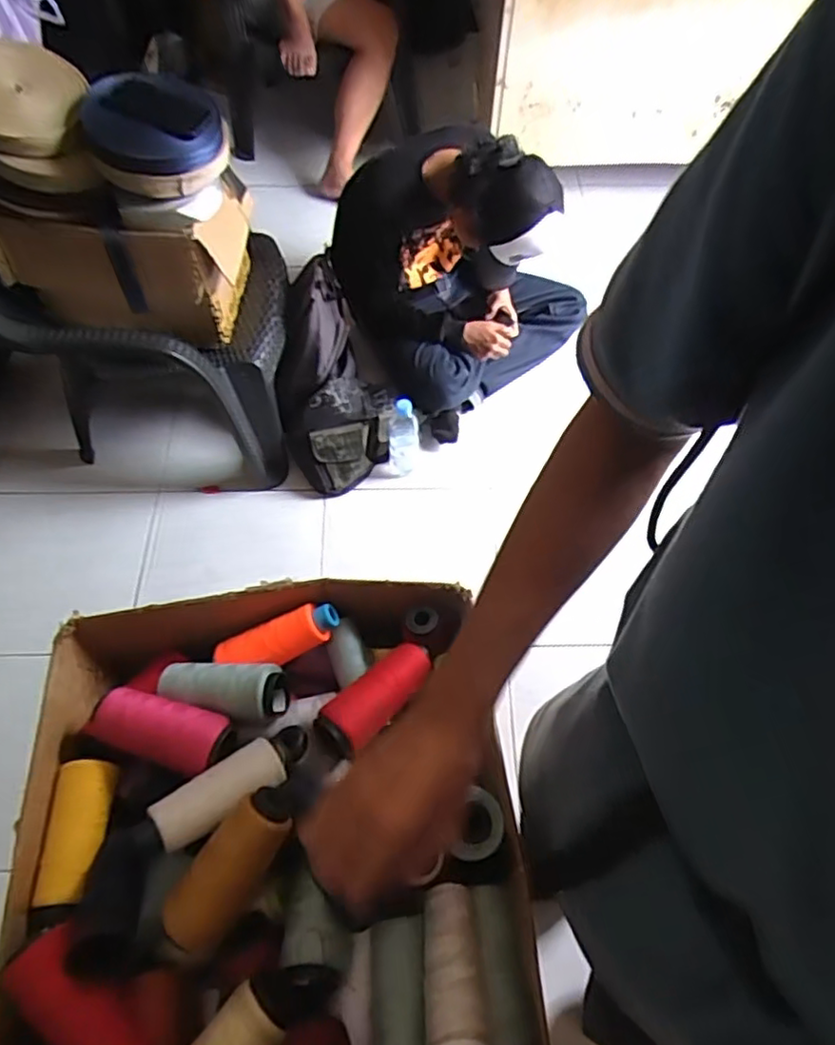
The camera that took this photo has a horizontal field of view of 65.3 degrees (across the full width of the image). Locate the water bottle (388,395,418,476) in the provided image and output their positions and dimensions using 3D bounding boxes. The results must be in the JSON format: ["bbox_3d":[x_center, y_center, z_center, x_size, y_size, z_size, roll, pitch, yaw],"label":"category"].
[{"bbox_3d":[-0.034,-0.198,1.509,0.073,0.220,0.060,2,60,0],"label":"water bottle"}]

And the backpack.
[{"bbox_3d":[-0.190,-0.334,1.515,0.249,0.335,0.413,-3,60,-3],"label":"backpack"}]

